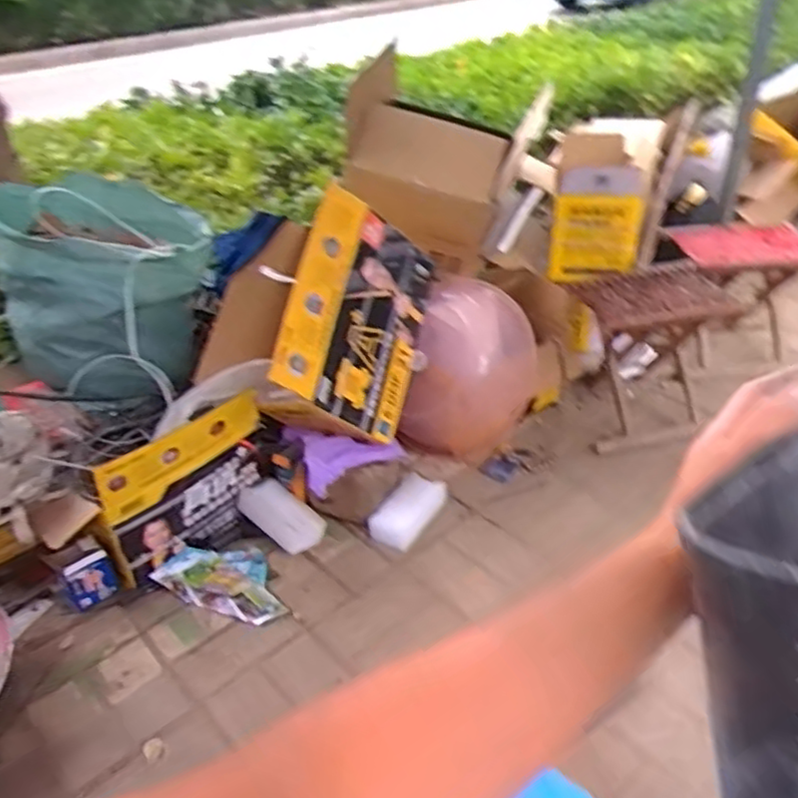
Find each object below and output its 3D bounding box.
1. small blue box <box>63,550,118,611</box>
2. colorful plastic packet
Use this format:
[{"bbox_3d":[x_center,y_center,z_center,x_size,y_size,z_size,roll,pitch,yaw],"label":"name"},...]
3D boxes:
[{"bbox_3d":[-0.532,0.317,1.225,0.078,0.104,0.021,-21,37,-23],"label":"small blue box"},{"bbox_3d":[-0.296,0.315,1.253,0.251,0.032,0.140,11,37,22],"label":"colorful plastic packet"}]

